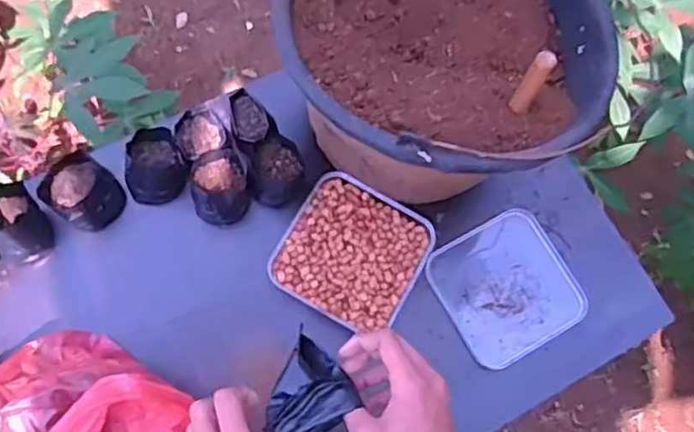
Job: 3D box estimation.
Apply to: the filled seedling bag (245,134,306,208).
[{"bbox_3d":[-0.081,-0.051,0.769,0.060,0.069,0.073,-11,71,-12],"label":"filled seedling bag"}]

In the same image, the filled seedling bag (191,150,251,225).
[{"bbox_3d":[-0.144,-0.031,0.758,0.062,0.053,0.071,-14,71,-13],"label":"filled seedling bag"}]

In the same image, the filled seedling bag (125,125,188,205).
[{"bbox_3d":[-0.219,-0.056,0.755,0.068,0.055,0.066,-19,73,-14],"label":"filled seedling bag"}]

